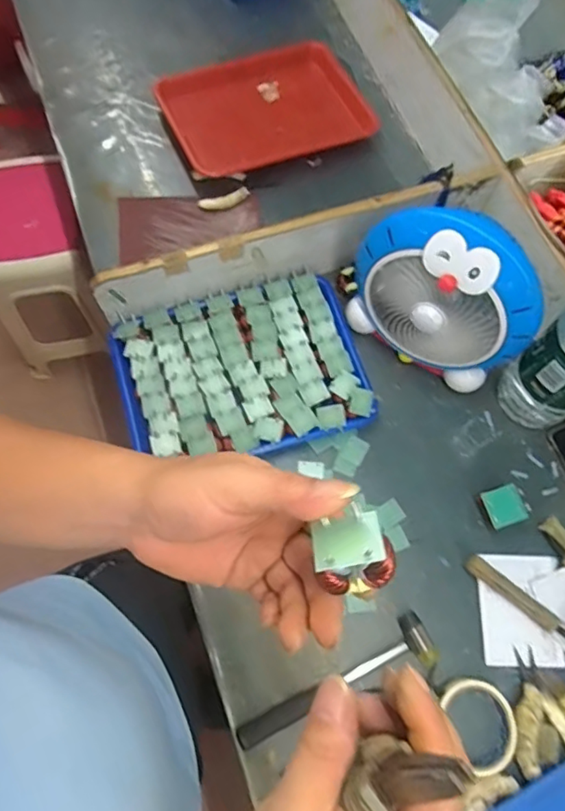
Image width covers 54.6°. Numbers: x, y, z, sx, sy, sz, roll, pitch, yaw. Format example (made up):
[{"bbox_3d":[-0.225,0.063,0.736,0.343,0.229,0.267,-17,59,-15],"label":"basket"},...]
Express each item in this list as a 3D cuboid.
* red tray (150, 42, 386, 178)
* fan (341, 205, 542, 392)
[{"bbox_3d":[-0.031,-0.516,0.939,0.324,0.032,0.243,-24,71,-11],"label":"red tray"},{"bbox_3d":[0.205,-0.137,0.714,0.222,0.244,0.100,27,70,8],"label":"fan"}]

